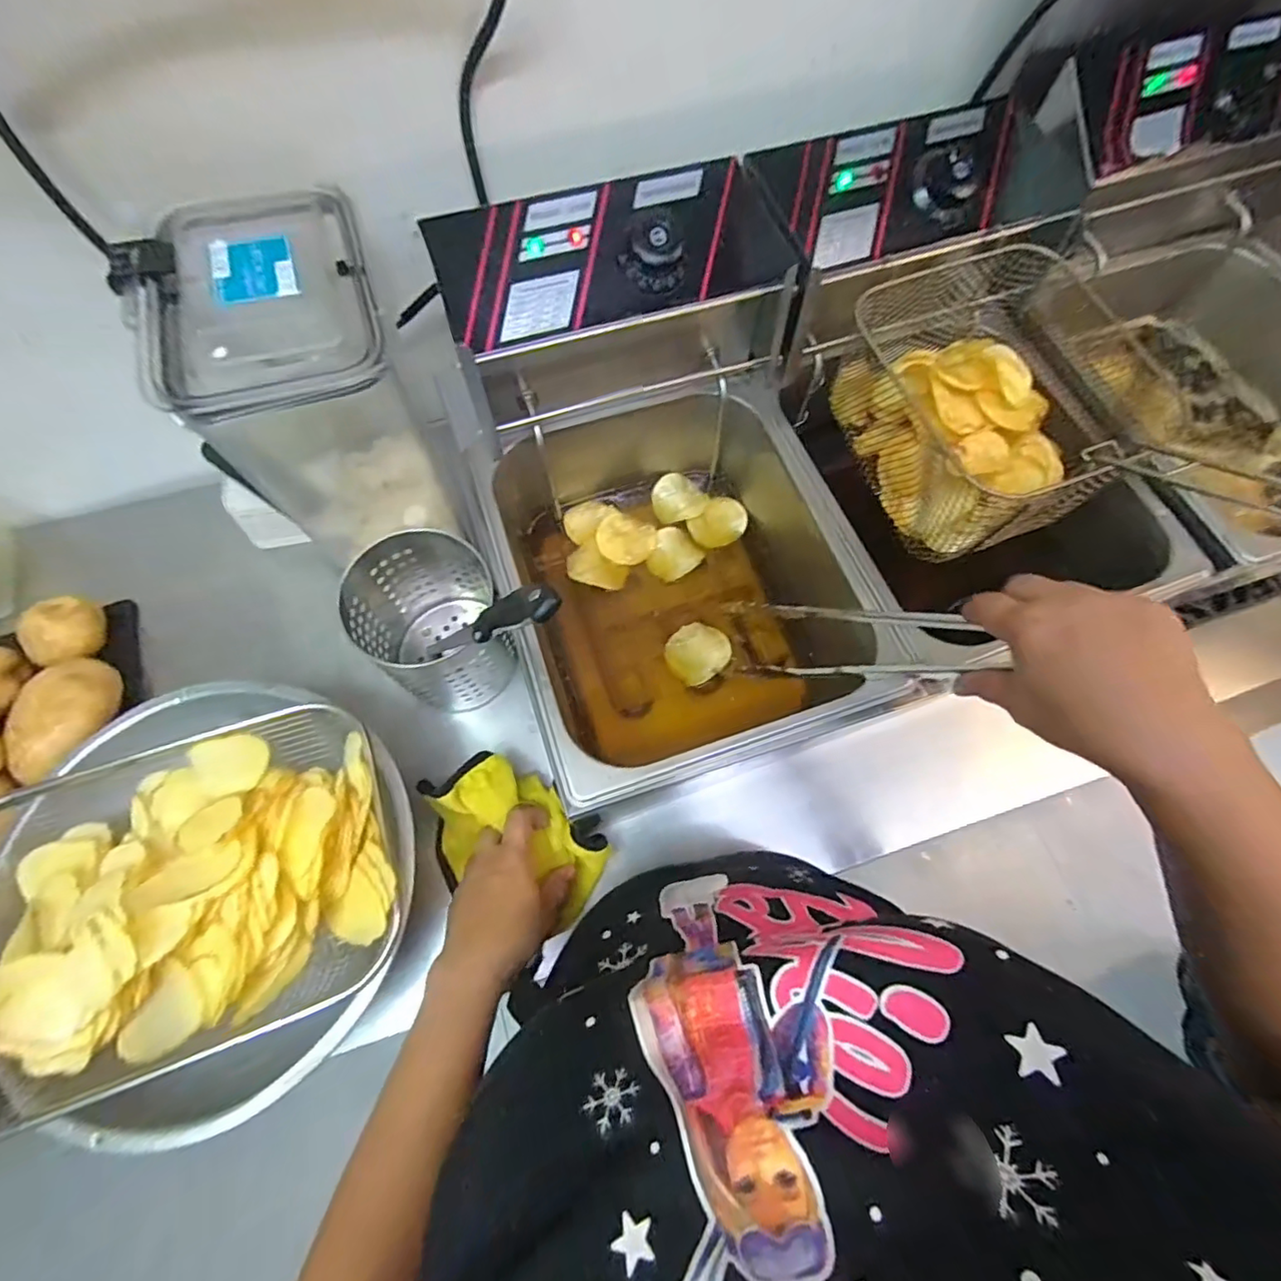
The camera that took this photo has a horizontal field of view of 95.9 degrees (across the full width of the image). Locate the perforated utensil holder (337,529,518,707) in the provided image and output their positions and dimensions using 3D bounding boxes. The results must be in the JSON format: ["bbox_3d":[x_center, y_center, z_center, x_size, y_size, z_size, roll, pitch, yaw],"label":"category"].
[{"bbox_3d":[-0.186,-0.014,0.522,0.120,0.127,0.122,1,68,-2],"label":"perforated utensil holder"}]

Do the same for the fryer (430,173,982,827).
[{"bbox_3d":[0.011,-0.112,0.487,0.258,0.281,0.361,-15,69,-8],"label":"fryer"}]

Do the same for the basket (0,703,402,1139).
[{"bbox_3d":[-0.322,0.173,0.409,0.285,0.069,0.217,-19,70,-9],"label":"basket"}]

